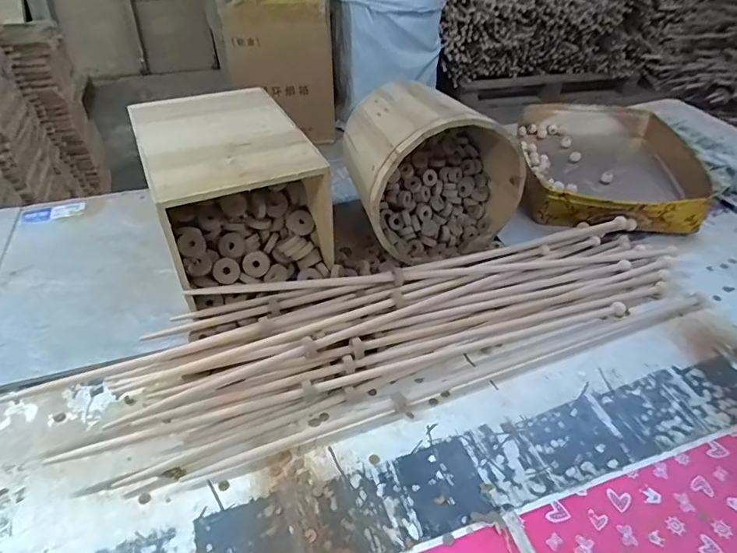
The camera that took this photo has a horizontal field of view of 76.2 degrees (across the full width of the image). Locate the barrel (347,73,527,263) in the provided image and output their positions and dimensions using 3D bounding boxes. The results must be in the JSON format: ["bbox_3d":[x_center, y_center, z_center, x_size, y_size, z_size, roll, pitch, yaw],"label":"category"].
[{"bbox_3d":[0.093,-0.179,0.740,0.229,0.207,0.224,-10,44,-10],"label":"barrel"}]

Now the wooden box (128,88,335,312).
[{"bbox_3d":[-0.189,-0.114,0.657,0.201,0.168,0.260,-20,46,-21],"label":"wooden box"}]

